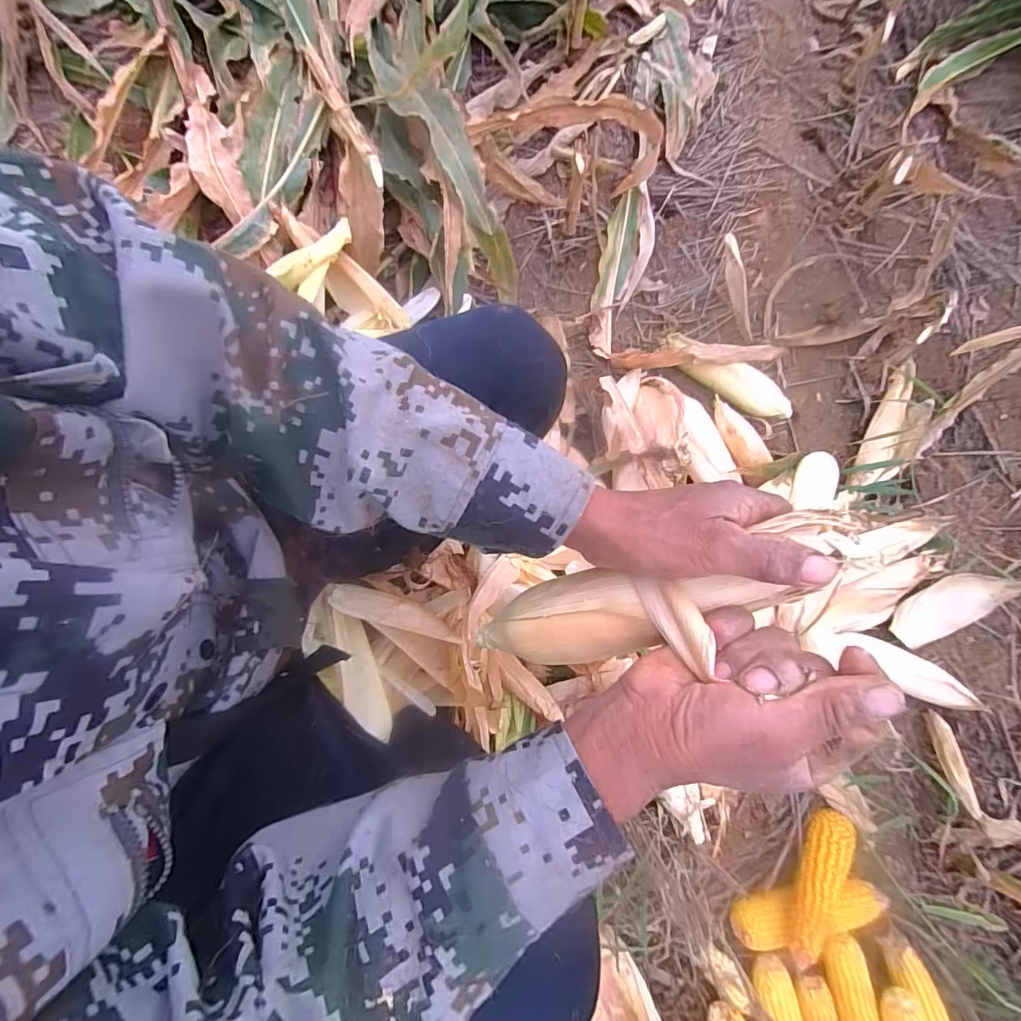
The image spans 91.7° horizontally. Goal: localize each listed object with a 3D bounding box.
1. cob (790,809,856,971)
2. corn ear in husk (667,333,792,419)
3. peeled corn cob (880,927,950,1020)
[{"bbox_3d":[0.420,0.507,0.672,0.048,0.039,0.194,34,64,5],"label":"cob"},{"bbox_3d":[0.378,-0.232,0.871,0.243,0.065,0.060,33,79,5],"label":"corn ear in husk"},{"bbox_3d":[0.563,0.683,0.666,0.063,0.047,0.198,-22,79,-6],"label":"peeled corn cob"}]

